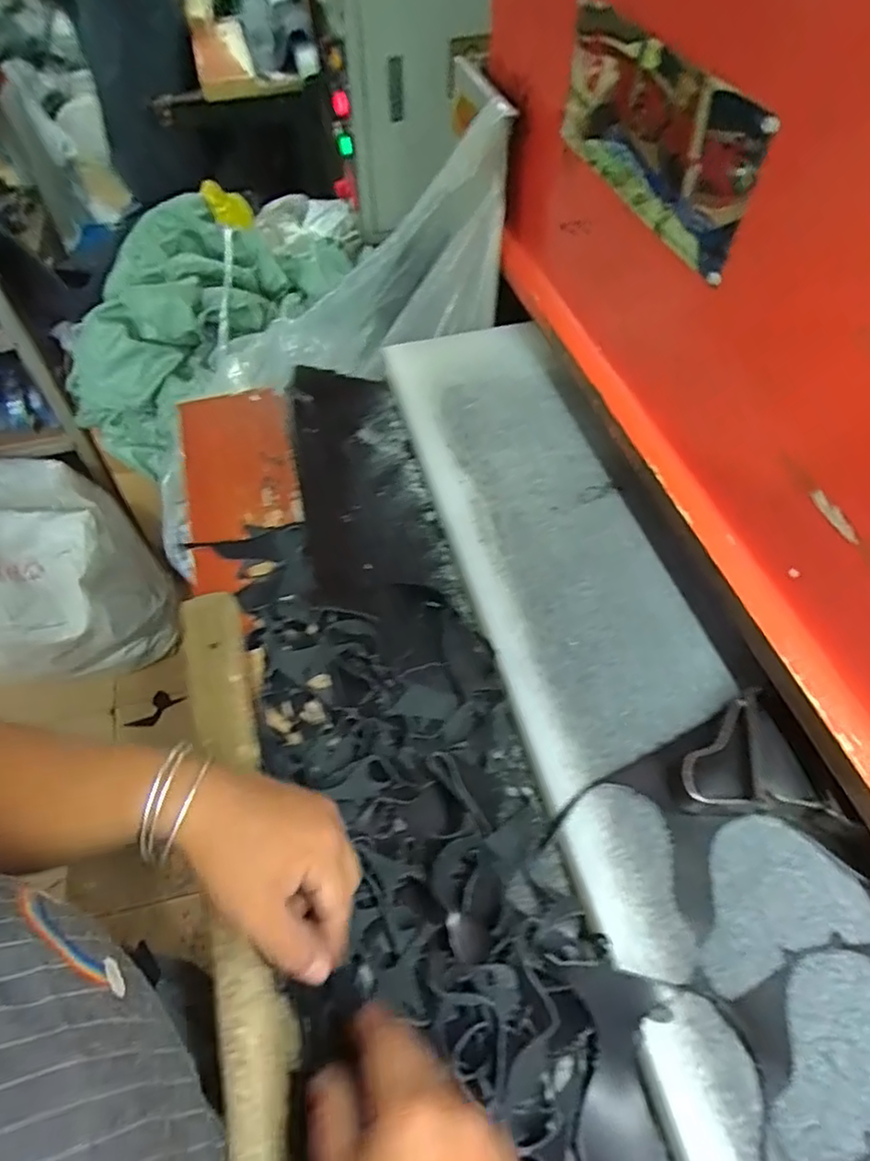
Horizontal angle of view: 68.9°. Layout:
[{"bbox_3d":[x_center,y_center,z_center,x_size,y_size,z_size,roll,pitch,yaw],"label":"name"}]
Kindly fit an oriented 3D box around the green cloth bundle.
[{"bbox_3d":[-0.458,-0.465,1.160,0.573,0.256,0.242,-41,59,11],"label":"green cloth bundle"}]

